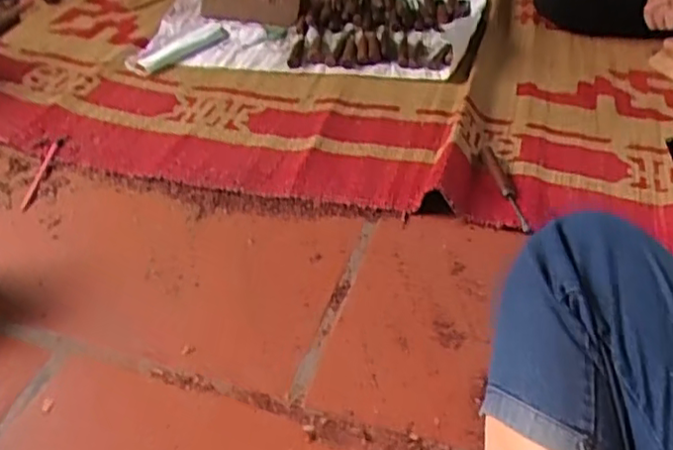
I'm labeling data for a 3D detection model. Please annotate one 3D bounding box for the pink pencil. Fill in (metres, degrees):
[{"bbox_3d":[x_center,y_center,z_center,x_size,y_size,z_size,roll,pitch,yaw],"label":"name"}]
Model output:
[{"bbox_3d":[-0.408,-0.075,0.917,0.014,0.004,0.162,-1,40,-3],"label":"pink pencil"}]

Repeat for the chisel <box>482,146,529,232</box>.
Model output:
[{"bbox_3d":[0.234,-0.057,0.926,0.024,0.013,0.194,-2,41,-5],"label":"chisel"}]

